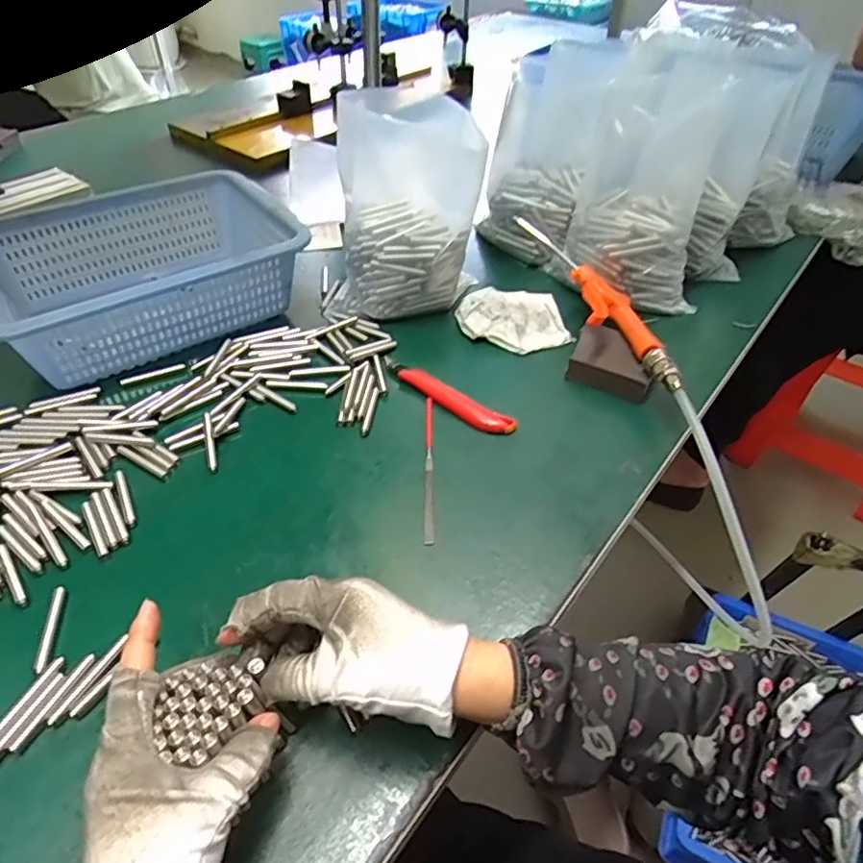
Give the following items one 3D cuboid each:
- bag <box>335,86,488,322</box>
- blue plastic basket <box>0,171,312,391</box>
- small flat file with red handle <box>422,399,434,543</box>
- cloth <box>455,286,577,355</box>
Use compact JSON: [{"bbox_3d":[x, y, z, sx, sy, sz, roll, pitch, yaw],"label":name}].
[{"bbox_3d":[-0.021,-0.226,0.600,0.138,0.214,0.088,-9,45,-11],"label":"bag"},{"bbox_3d":[-0.313,-0.174,0.619,0.296,0.093,0.230,-26,50,-26],"label":"blue plastic basket"},{"bbox_3d":[-0.003,0.026,0.482,0.009,0.004,0.162,1,44,0],"label":"small flat file with red handle"},{"bbox_3d":[0.088,-0.121,0.623,0.110,0.019,0.102,-10,45,-11],"label":"cloth"}]

